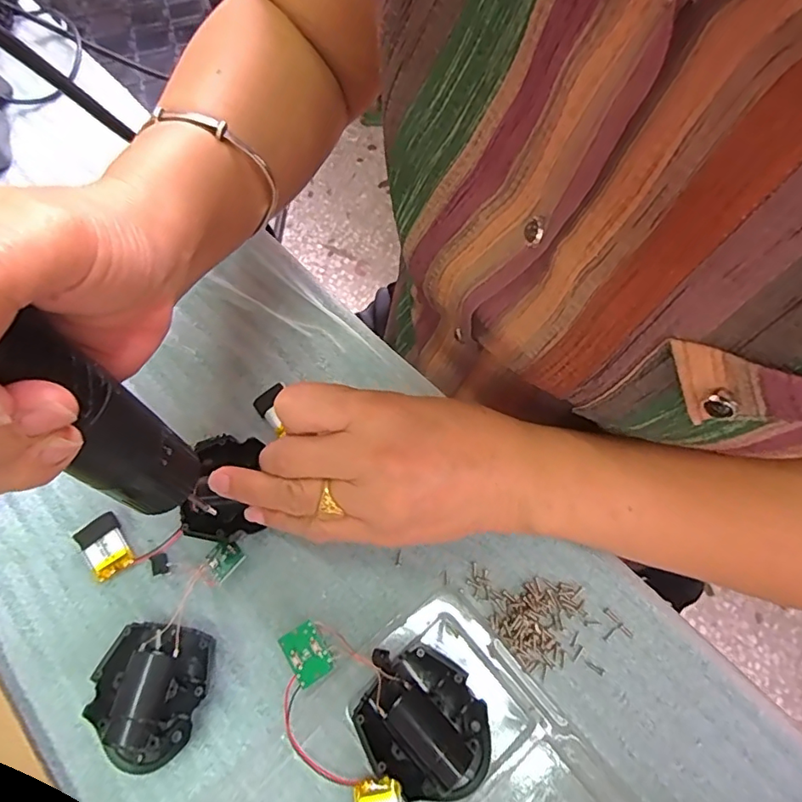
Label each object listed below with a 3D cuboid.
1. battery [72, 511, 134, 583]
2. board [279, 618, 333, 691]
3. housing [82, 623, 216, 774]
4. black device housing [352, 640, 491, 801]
[{"bbox_3d":[-0.156,0.077,0.277,0.020,0.008,0.031,-34,71,-13],"label":"battery"},{"bbox_3d":[-0.046,0.121,0.251,0.018,0.004,0.025,-29,71,-16],"label":"board"},{"bbox_3d":[-0.117,0.137,0.243,0.049,0.025,0.057,11,67,5],"label":"housing"},{"bbox_3d":[0.011,0.143,0.234,0.063,0.026,0.051,32,71,13],"label":"black device housing"}]

